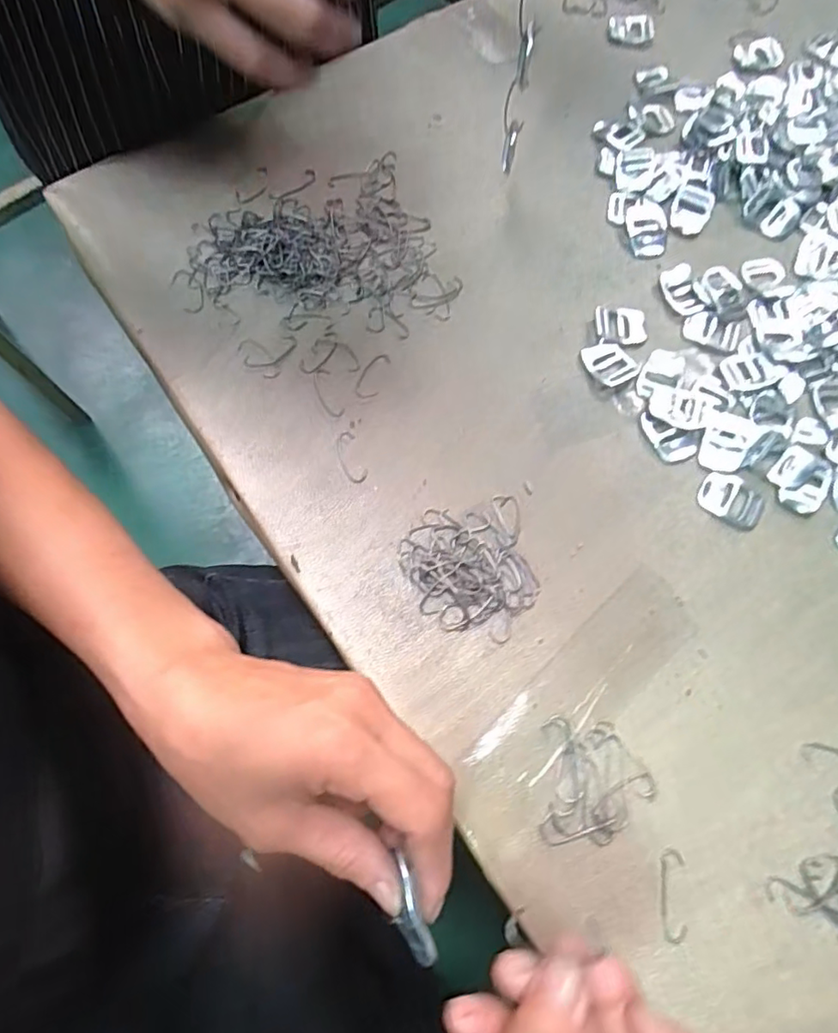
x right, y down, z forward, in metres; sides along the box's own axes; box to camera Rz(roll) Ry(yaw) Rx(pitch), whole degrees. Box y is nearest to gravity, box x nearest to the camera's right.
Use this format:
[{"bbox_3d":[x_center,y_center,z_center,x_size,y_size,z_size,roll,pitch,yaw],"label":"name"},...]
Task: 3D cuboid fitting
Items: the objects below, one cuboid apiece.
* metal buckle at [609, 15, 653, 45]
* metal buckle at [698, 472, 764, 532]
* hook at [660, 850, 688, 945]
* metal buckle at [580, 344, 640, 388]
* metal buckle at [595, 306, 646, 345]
[{"bbox_3d":[0.191,-0.439,0.523,0.039,0.004,0.039,10,70,2],"label":"metal buckle"},{"bbox_3d":[0.196,-0.011,0.364,0.039,0.004,0.029,34,73,10],"label":"metal buckle"},{"bbox_3d":[0.128,0.191,0.292,0.012,0.004,0.040,6,70,1],"label":"hook"},{"bbox_3d":[0.131,-0.105,0.397,0.030,0.004,0.034,-28,73,-11],"label":"metal buckle"},{"bbox_3d":[0.142,-0.134,0.408,0.036,0.004,0.029,-3,70,-3],"label":"metal buckle"}]

